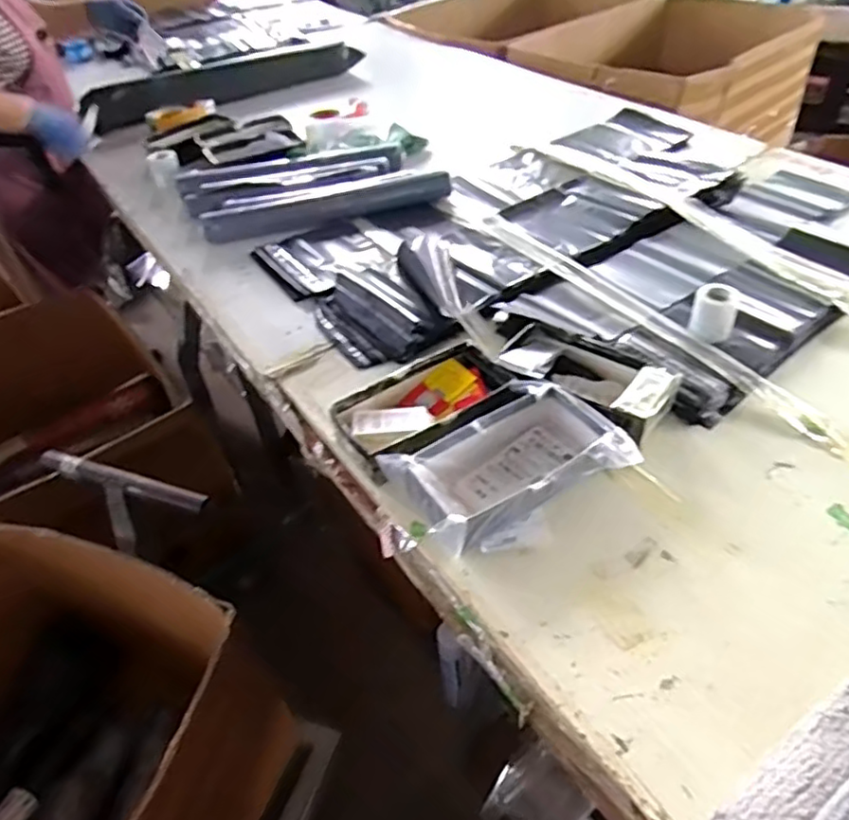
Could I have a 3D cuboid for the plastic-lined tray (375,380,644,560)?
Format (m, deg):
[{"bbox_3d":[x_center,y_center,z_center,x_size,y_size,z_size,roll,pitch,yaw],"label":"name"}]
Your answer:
[{"bbox_3d":[0.098,0.071,0.756,0.253,0.069,0.160,-25,46,-20],"label":"plastic-lined tray"}]

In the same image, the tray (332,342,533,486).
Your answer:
[{"bbox_3d":[0.006,0.001,0.828,0.218,0.047,0.137,-26,47,-21],"label":"tray"}]

